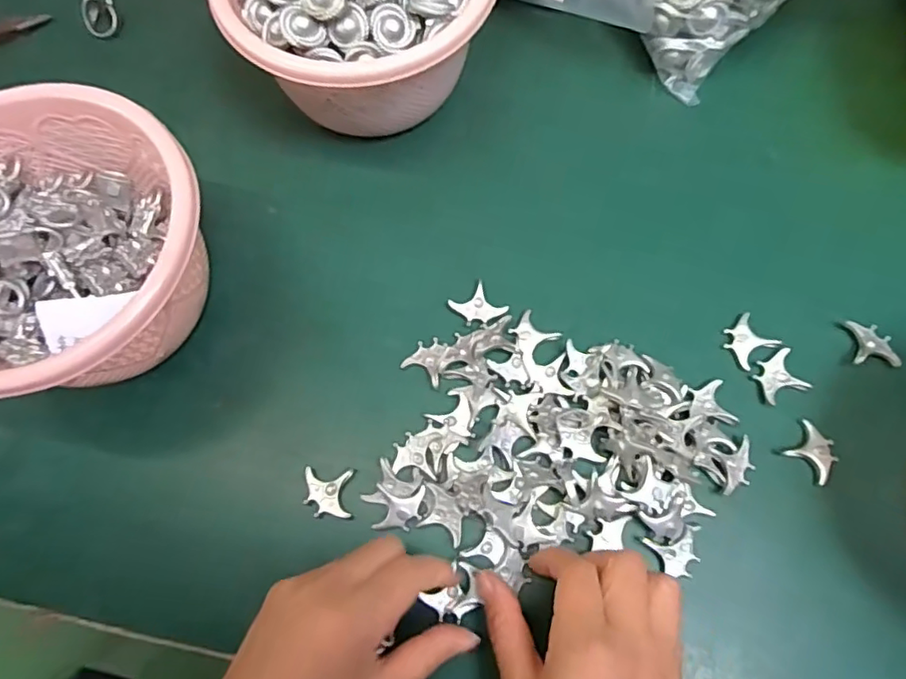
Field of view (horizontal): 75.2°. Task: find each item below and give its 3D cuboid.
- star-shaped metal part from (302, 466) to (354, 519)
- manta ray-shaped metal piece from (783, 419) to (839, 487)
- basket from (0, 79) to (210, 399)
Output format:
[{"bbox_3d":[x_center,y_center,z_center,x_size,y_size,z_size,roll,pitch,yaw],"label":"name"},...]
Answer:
[{"bbox_3d":[-0.064,0.078,0.300,0.023,0.004,0.024,1,73,2],"label":"star-shaped metal part"},{"bbox_3d":[0.184,0.057,0.298,0.023,0.008,0.023,41,79,12],"label":"manta ray-shaped metal piece"},{"bbox_3d":[-0.188,-0.043,0.296,0.143,0.083,0.132,0,73,1],"label":"basket"}]

